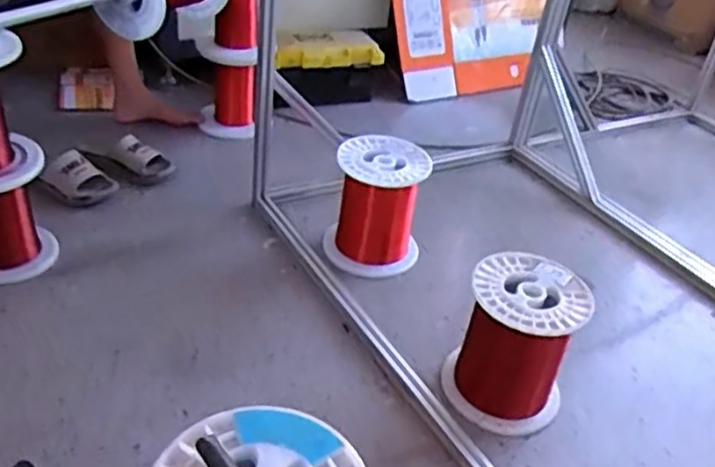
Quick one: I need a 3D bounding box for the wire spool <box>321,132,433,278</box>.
[{"bbox_3d":[0.041,-0.058,1.507,0.201,0.251,0.203,7,36,0],"label":"wire spool"}]

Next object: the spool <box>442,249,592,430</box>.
[{"bbox_3d":[0.273,0.191,1.200,0.207,0.232,0.212,19,38,16],"label":"spool"}]

